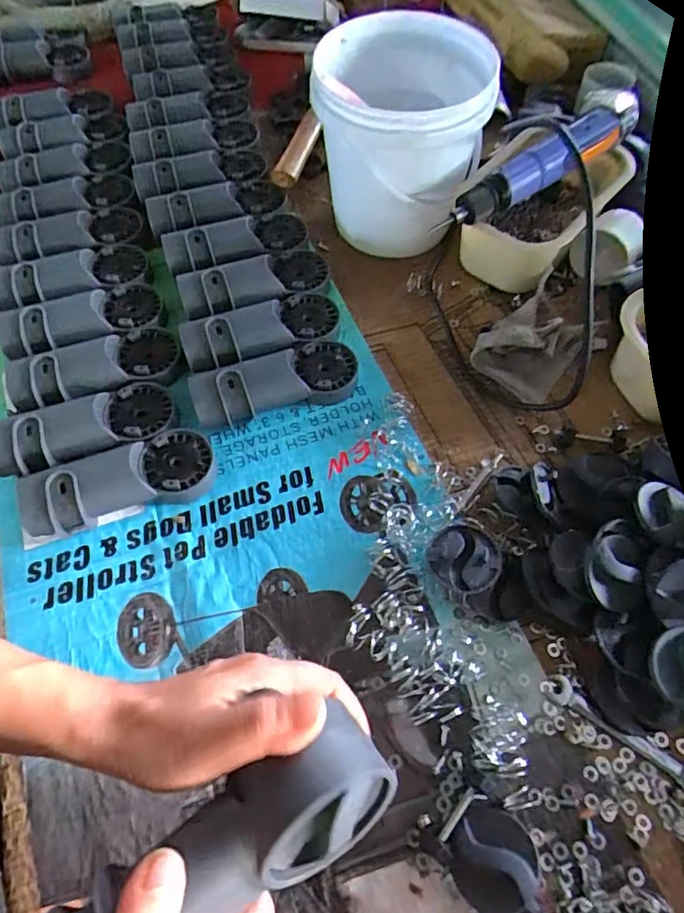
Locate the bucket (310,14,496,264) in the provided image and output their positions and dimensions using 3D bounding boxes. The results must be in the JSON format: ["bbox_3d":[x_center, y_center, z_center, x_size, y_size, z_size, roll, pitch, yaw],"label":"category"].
[{"bbox_3d":[0.063,-0.339,0.616,0.173,0.189,0.172,0,61,0],"label":"bucket"}]

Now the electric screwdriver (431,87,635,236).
[{"bbox_3d":[0.206,-0.295,0.565,0.249,0.052,0.057,-37,68,-16],"label":"electric screwdriver"}]

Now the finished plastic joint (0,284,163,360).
[{"bbox_3d":[-0.271,-0.141,0.575,0.161,0.029,0.073,-21,63,-11],"label":"finished plastic joint"}]

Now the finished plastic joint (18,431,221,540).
[{"bbox_3d":[-0.197,0.021,0.494,0.163,0.041,0.060,-17,63,-9],"label":"finished plastic joint"}]

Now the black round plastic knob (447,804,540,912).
[{"bbox_3d":[0.101,0.265,0.365,0.057,0.028,0.054,0,61,0],"label":"black round plastic knob"}]

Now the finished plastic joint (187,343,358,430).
[{"bbox_3d":[-0.065,-0.073,0.543,0.162,0.039,0.066,-14,62,-8],"label":"finished plastic joint"}]

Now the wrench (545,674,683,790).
[{"bbox_3d":[0.208,0.205,0.413,0.117,0.004,0.020,31,66,16],"label":"wrench"}]

